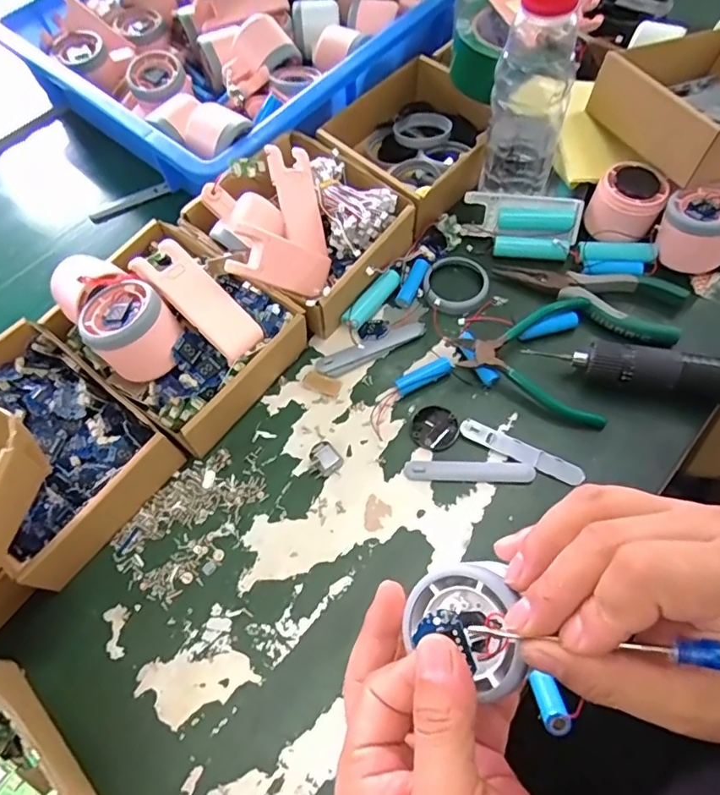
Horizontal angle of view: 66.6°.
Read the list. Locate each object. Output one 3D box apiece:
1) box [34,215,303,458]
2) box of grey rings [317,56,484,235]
[{"bbox_3d":[-0.148,-0.060,0.435,0.165,0.097,0.135,32,68,19],"label":"box"},{"bbox_3d":[0.057,-0.254,0.546,0.149,0.052,0.169,32,68,18],"label":"box of grey rings"}]

